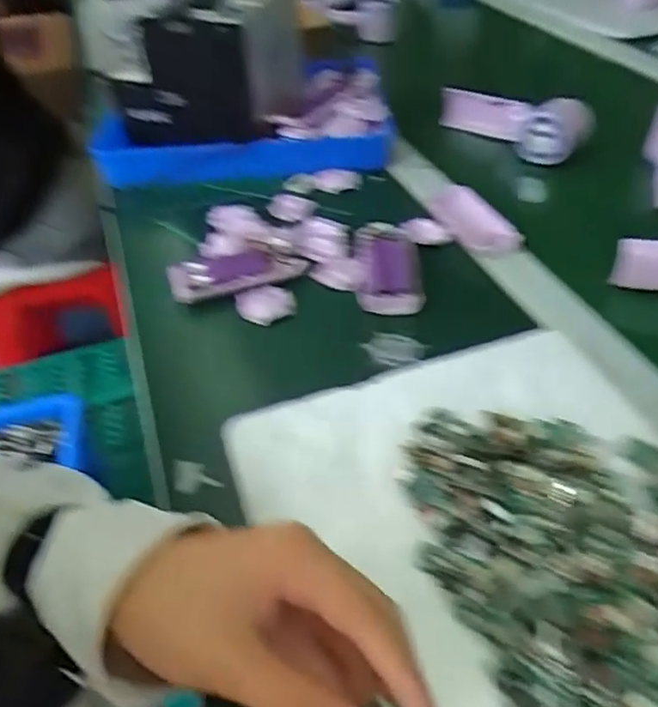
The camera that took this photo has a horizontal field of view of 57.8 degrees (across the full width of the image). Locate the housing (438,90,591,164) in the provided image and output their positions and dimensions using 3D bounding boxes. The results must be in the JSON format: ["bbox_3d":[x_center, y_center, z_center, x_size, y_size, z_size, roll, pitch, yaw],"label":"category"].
[{"bbox_3d":[0.212,-0.272,0.690,0.064,0.063,0.169,-32,51,-27],"label":"housing"}]

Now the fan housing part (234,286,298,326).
[{"bbox_3d":[-0.051,-0.039,0.483,0.047,0.012,0.035,-11,44,-8],"label":"fan housing part"}]

